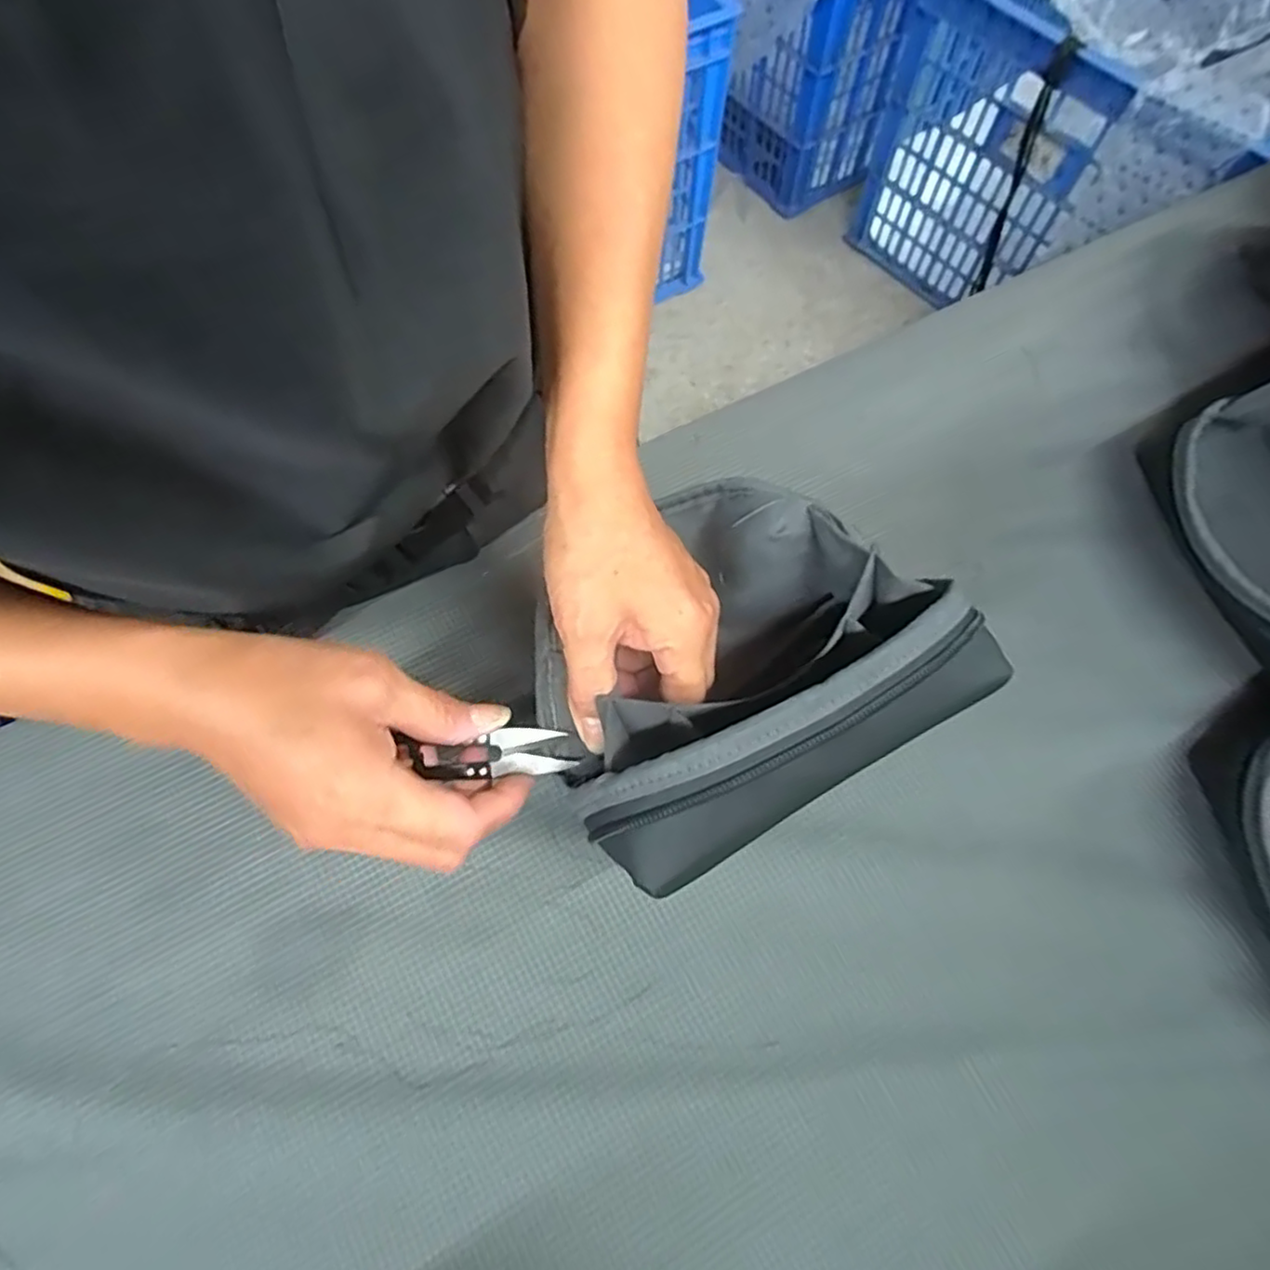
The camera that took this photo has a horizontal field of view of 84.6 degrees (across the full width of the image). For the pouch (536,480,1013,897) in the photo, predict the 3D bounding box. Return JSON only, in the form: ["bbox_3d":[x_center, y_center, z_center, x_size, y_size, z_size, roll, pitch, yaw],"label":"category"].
[{"bbox_3d":[0.032,0.004,0.281,0.153,0.094,0.140,-28,70,-12],"label":"pouch"}]

